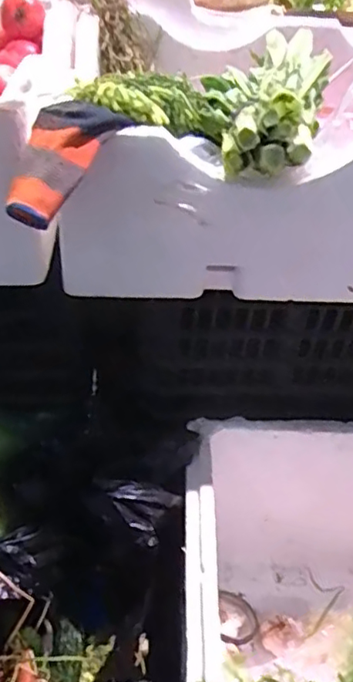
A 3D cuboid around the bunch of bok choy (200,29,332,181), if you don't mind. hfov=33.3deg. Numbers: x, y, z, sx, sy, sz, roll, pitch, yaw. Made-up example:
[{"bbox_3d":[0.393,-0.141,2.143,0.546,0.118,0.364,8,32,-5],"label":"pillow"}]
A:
[{"bbox_3d":[0.081,-0.221,0.546,0.117,0.063,0.217,5,39,2],"label":"bunch of bok choy"}]

